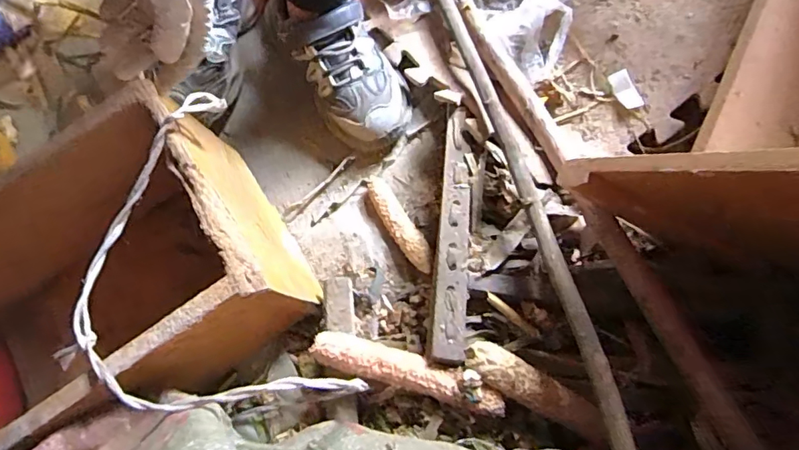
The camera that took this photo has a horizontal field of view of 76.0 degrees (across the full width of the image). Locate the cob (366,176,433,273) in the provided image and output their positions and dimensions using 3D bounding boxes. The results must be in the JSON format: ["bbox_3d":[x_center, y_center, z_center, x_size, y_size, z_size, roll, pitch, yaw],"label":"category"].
[{"bbox_3d":[-0.001,-0.003,0.581,0.027,0.025,0.133,-30,74,-7],"label":"cob"}]

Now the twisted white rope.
[{"bbox_3d":[-0.187,0.046,0.403,0.207,0.057,0.292,-29,74,-6],"label":"twisted white rope"}]

